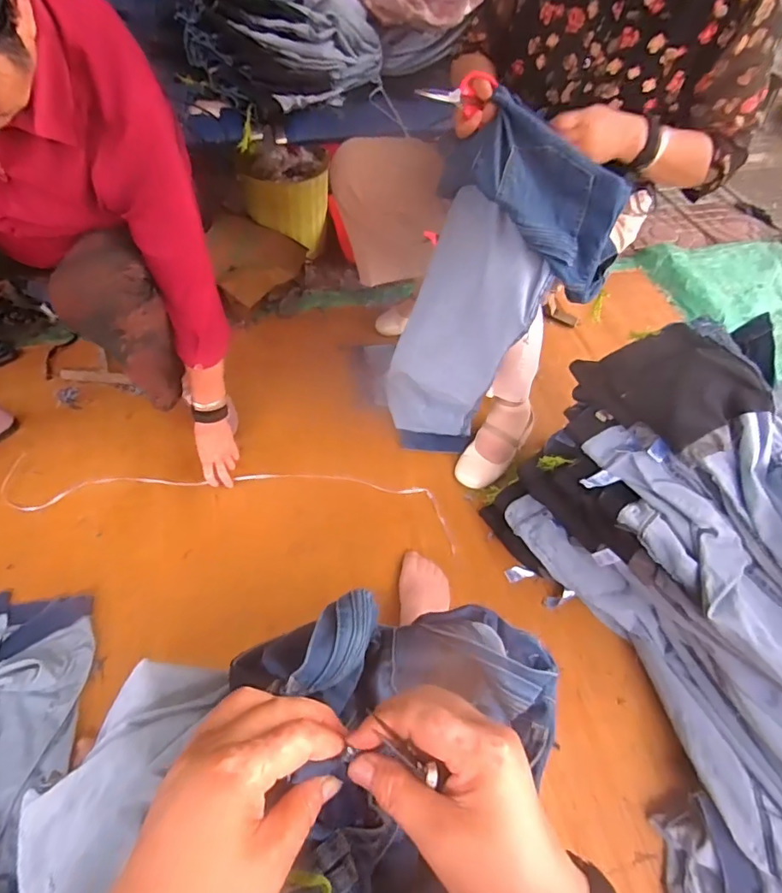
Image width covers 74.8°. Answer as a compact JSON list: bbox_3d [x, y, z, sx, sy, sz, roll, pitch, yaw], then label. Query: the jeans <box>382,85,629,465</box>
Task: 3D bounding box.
[{"bbox_3d":[0.176,-0.237,0.957,0.286,0.621,0.208,29,57,15],"label":"jeans"}]

